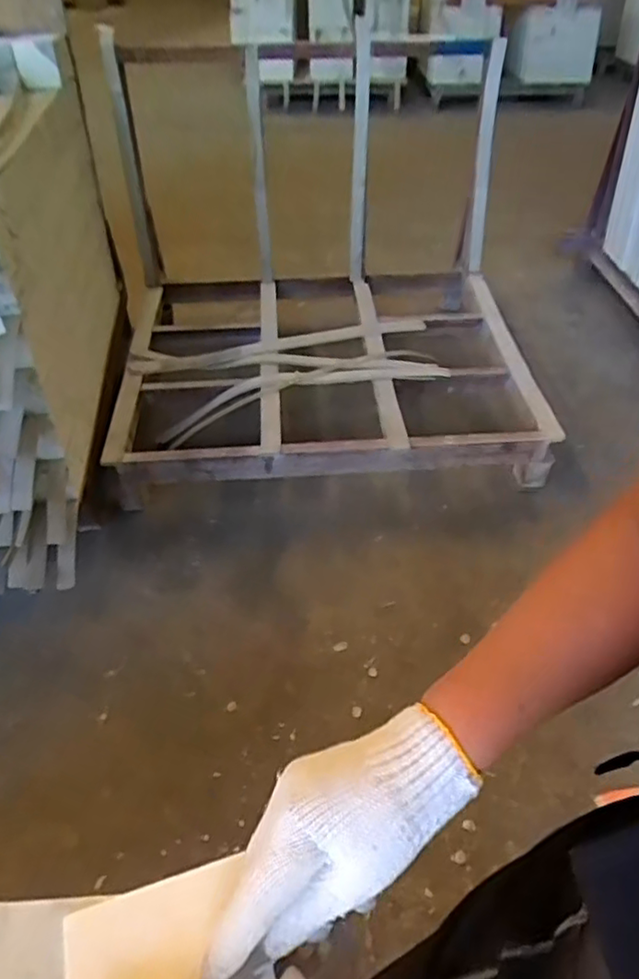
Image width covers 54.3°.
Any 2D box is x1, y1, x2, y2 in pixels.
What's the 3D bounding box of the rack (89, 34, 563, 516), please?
[{"bbox_3d":[0.006,-0.671,1.791,1.258,0.850,1.177,-3,43,-4],"label":"rack"}]

